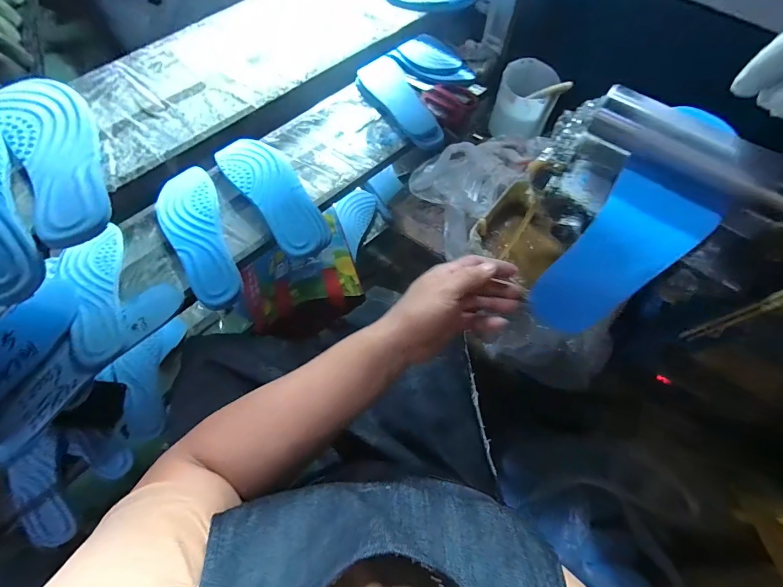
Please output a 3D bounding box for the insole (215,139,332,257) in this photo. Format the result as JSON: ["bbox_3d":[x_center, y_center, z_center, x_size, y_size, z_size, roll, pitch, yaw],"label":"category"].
[{"bbox_3d":[-0.180,-0.158,0.572,0.108,0.037,0.227,-37,71,-15],"label":"insole"}]

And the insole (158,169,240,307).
[{"bbox_3d":[-0.303,-0.089,0.553,0.087,0.022,0.254,-21,68,-9],"label":"insole"}]

